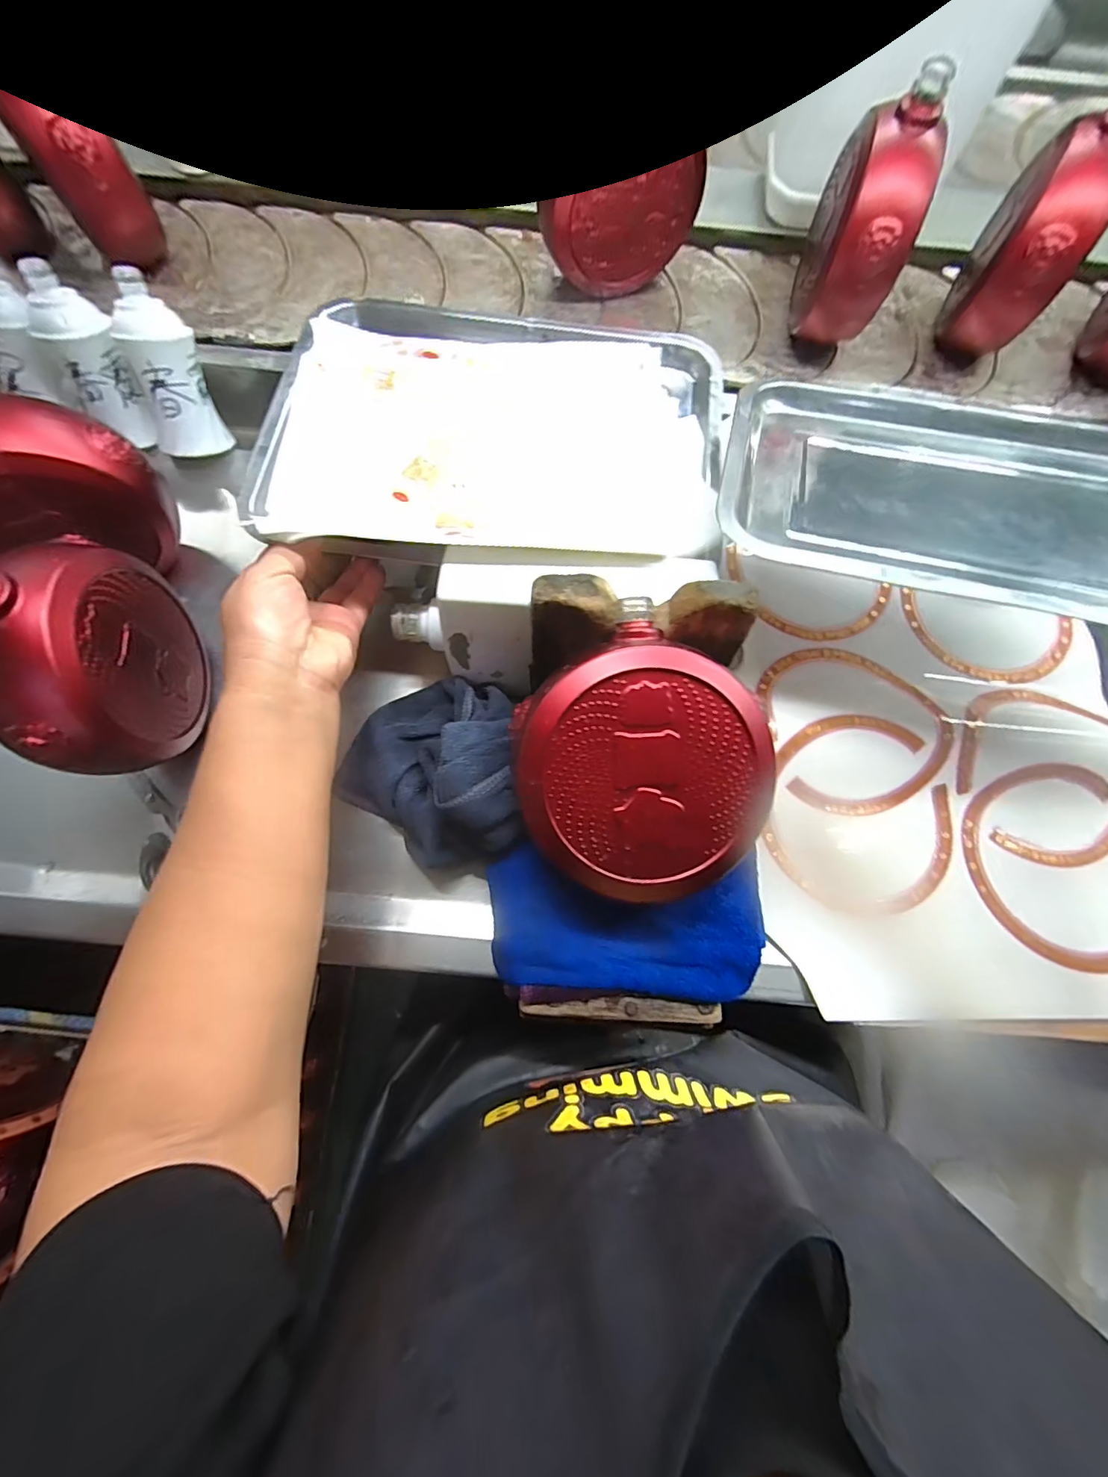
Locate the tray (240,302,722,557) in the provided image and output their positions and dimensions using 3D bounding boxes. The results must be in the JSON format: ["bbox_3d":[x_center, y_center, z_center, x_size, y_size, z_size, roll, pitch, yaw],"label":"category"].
[{"bbox_3d":[-0.042,-0.248,0.405,0.340,0.030,0.235,3,75,-1],"label":"tray"}]

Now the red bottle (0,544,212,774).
[{"bbox_3d":[-0.279,-0.049,0.301,0.055,0.128,0.133,-2,75,-2],"label":"red bottle"}]

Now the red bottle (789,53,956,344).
[{"bbox_3d":[0.253,-0.416,0.418,0.075,0.147,0.118,21,75,4],"label":"red bottle"}]

